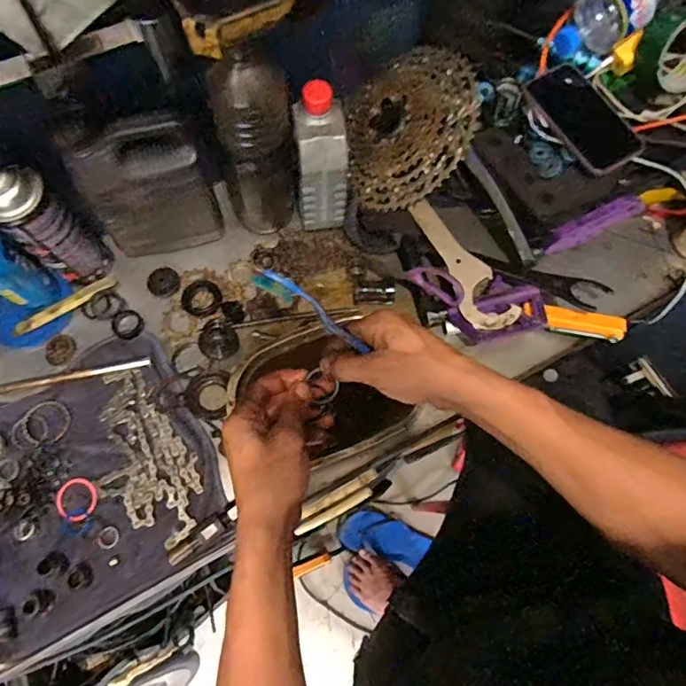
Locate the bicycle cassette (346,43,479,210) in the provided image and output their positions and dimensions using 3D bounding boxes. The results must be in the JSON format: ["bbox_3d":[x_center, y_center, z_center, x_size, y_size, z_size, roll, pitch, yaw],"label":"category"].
[{"bbox_3d":[0.077,-0.261,0.618,0.168,0.027,0.183,-4,82,32],"label":"bicycle cassette"}]

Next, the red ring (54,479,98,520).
[{"bbox_3d":[-0.283,0.166,0.548,0.042,0.004,0.044,0,70,0],"label":"red ring"}]

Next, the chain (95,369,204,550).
[{"bbox_3d":[-0.223,0.123,0.559,0.095,0.013,0.197,-36,74,-12],"label":"chain"}]

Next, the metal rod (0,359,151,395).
[{"bbox_3d":[-0.312,0.038,0.600,0.173,0.005,0.013,-11,70,-5],"label":"metal rod"}]

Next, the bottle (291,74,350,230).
[{"bbox_3d":[-0.025,-0.208,0.600,0.060,0.167,0.069,0,70,0],"label":"bottle"}]

